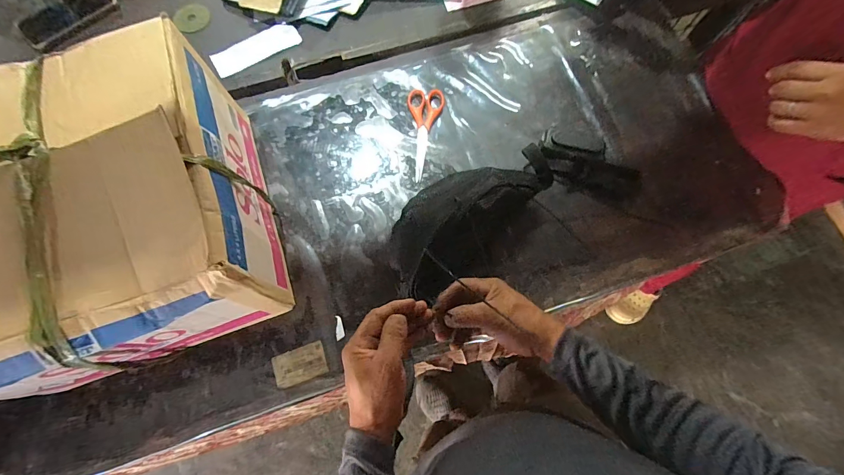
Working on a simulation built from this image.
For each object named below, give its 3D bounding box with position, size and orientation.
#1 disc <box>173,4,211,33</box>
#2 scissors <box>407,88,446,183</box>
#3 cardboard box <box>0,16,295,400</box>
[{"bbox_3d":[-0.459,-0.438,0.730,0.069,0.008,0.076,-41,78,-11],"label":"disc"},{"bbox_3d":[0.007,-0.187,0.654,0.064,0.007,0.179,0,74,0],"label":"scissors"},{"bbox_3d":[-0.411,-0.024,0.482,0.351,0.252,0.355,-19,75,-6],"label":"cardboard box"}]

